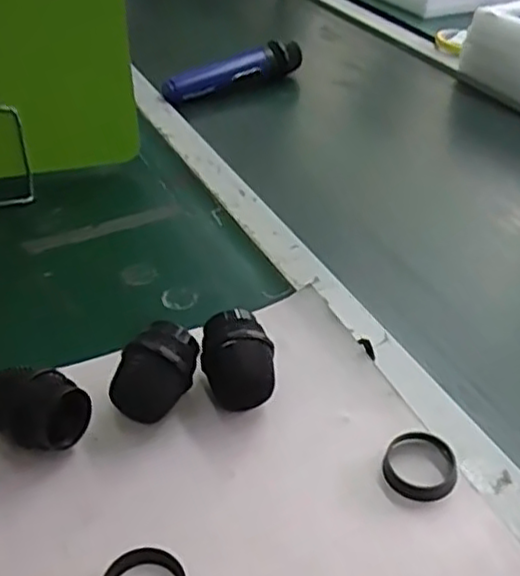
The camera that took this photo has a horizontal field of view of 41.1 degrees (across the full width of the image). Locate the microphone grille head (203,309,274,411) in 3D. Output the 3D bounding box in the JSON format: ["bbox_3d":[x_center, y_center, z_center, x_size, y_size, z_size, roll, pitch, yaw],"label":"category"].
[{"bbox_3d":[-0.015,0.048,0.467,0.047,0.046,0.052,-1,39,-3],"label":"microphone grille head"}]

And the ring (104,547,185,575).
[{"bbox_3d":[-0.060,0.156,0.356,0.044,0.008,0.045,1,39,-1],"label":"ring"}]

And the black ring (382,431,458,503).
[{"bbox_3d":[0.096,0.107,0.420,0.042,0.015,0.042,1,39,-1],"label":"black ring"}]

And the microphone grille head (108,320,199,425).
[{"bbox_3d":[-0.068,0.054,0.457,0.047,0.048,0.058,10,39,11],"label":"microphone grille head"}]

